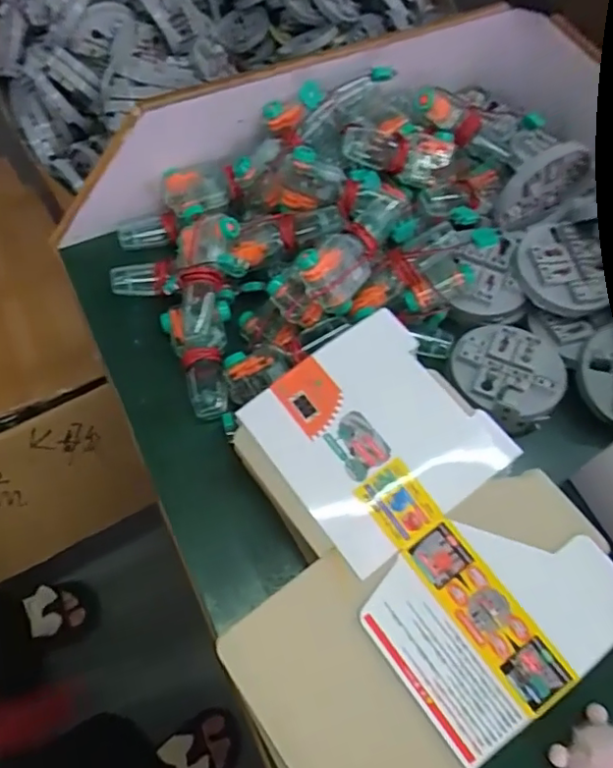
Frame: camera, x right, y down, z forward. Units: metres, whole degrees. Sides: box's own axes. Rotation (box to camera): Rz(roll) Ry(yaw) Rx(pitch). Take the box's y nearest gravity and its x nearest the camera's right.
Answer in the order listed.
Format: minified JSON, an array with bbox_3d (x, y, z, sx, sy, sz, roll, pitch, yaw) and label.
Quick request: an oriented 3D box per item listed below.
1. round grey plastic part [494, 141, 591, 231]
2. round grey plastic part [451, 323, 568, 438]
[{"bbox_3d":[0.240,-0.200,0.591,0.104,0.094,0.015,-23,68,-13],"label":"round grey plastic part"},{"bbox_3d":[0.193,-0.013,0.556,0.100,0.031,0.112,36,68,13],"label":"round grey plastic part"}]

